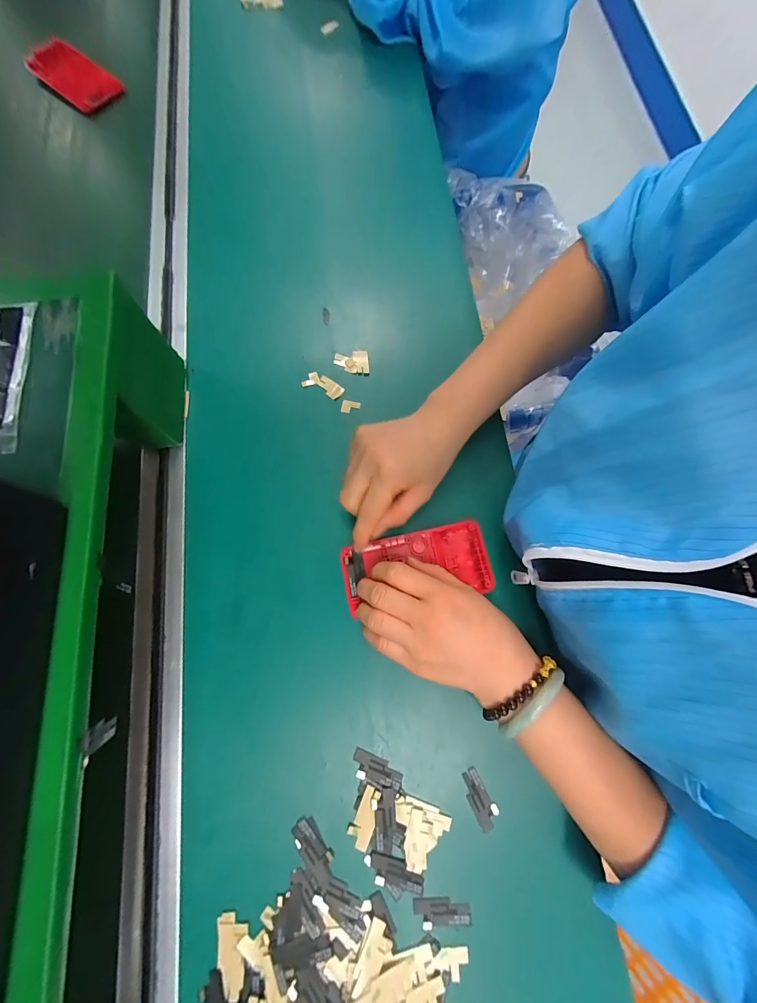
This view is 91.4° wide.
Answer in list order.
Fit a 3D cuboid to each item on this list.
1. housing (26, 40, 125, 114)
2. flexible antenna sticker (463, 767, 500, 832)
[{"bbox_3d":[-0.403,-0.560,0.487,0.130,0.018,0.060,38,77,8],"label":"housing"},{"bbox_3d":[0.077,0.223,0.277,0.018,0.004,0.039,-27,77,-7],"label":"flexible antenna sticker"}]

